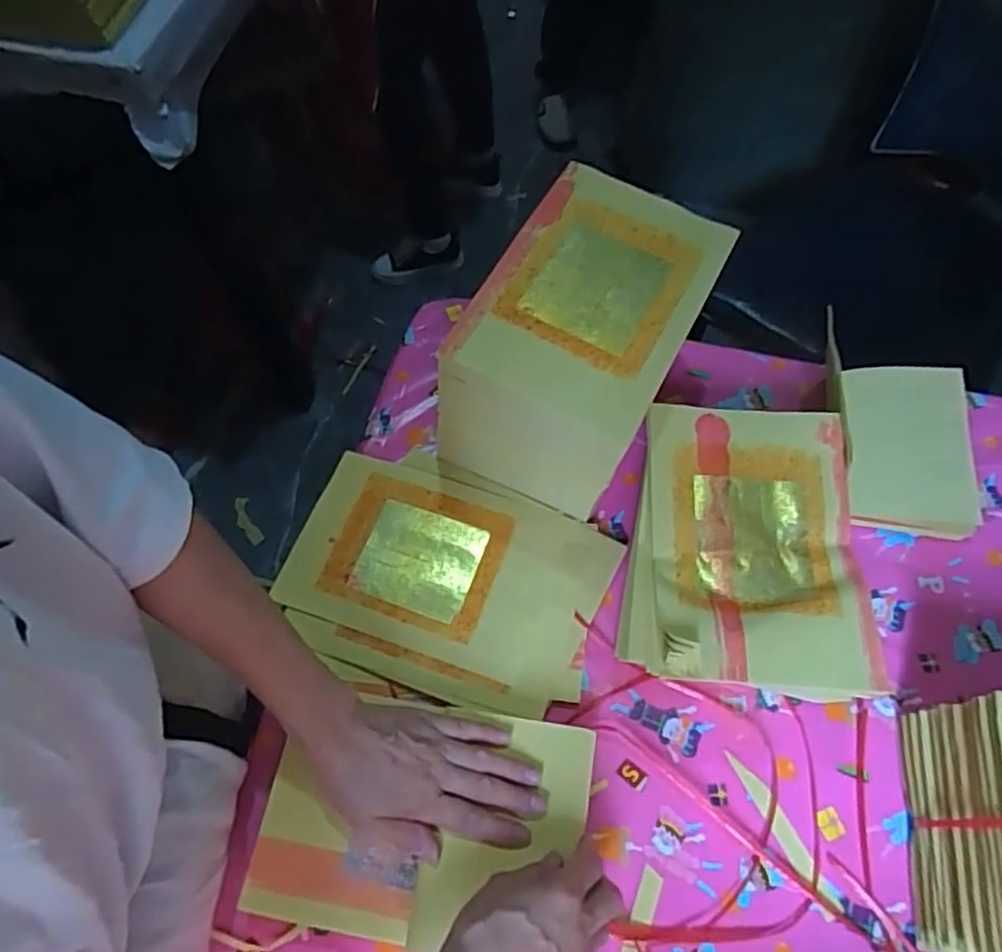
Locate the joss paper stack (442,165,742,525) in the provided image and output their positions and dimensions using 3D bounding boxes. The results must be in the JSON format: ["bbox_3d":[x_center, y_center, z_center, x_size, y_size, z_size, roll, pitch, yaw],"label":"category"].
[{"bbox_3d":[0.069,-0.109,0.615,0.166,0.174,0.232,26,68,13],"label":"joss paper stack"}]

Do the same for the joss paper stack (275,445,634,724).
[{"bbox_3d":[-0.050,0.090,0.616,0.272,0.014,0.194,19,67,10],"label":"joss paper stack"}]

